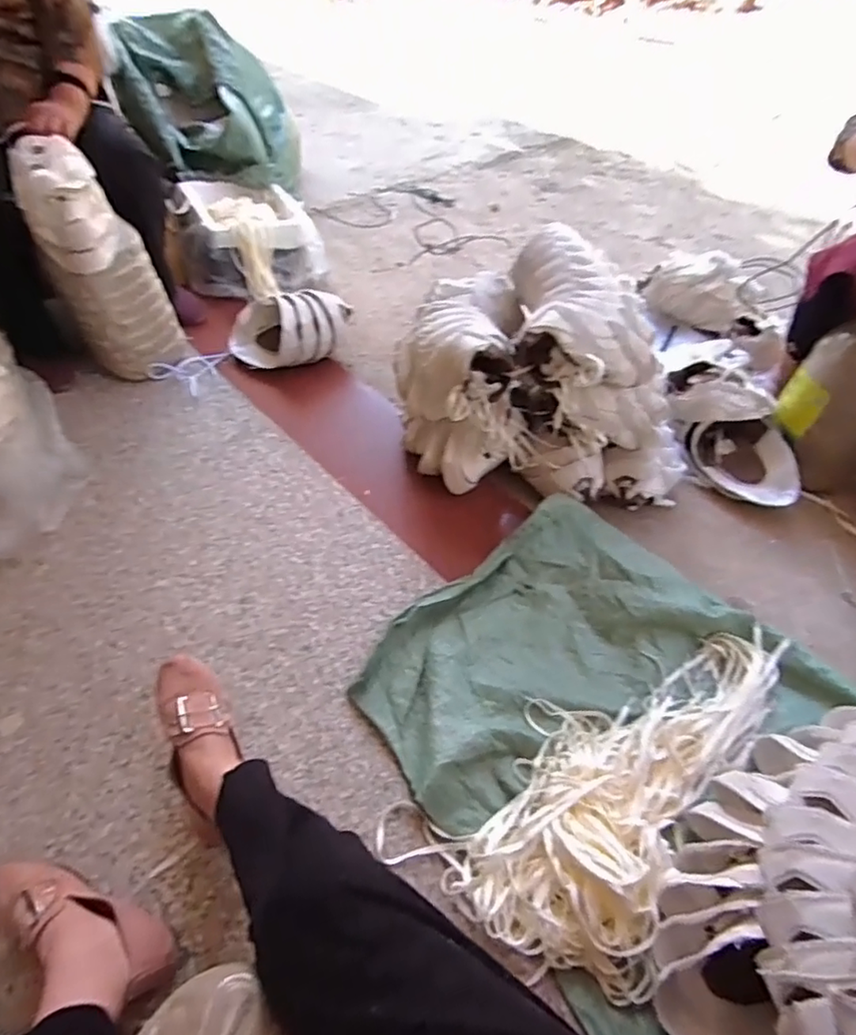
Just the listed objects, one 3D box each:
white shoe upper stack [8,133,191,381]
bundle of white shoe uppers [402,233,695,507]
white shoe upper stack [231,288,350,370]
[{"bbox_3d":[-0.643,-0.493,1.197,0.187,0.422,0.158,-24,55,-17],"label":"white shoe upper stack"},{"bbox_3d":[0.219,-0.265,1.086,0.535,0.320,0.353,0,52,1],"label":"bundle of white shoe uppers"},{"bbox_3d":[-0.312,-0.416,1.337,0.273,0.110,0.149,-1,52,0],"label":"white shoe upper stack"}]

